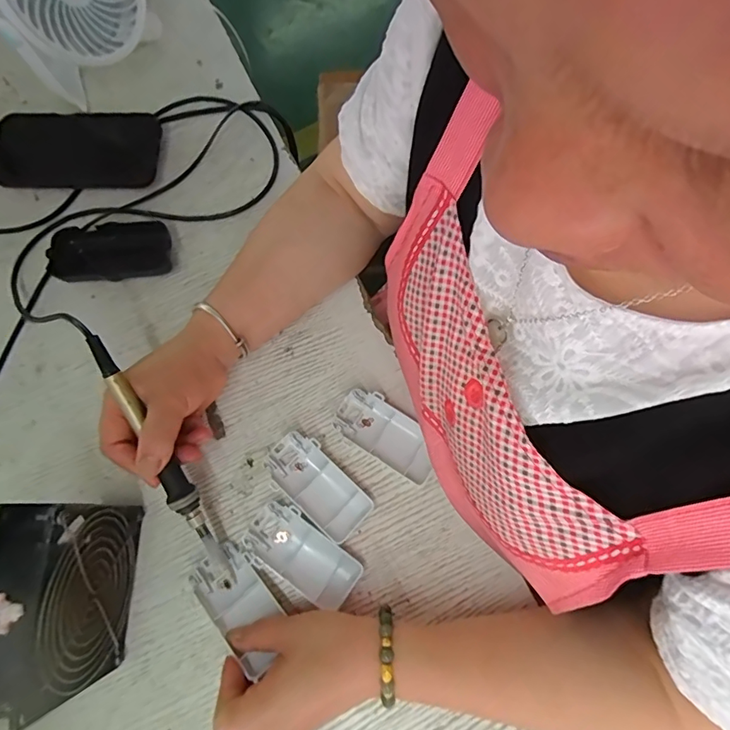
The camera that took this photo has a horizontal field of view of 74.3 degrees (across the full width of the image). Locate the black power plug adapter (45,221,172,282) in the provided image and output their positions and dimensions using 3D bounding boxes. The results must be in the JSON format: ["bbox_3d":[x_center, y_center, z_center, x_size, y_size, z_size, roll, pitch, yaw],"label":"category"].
[{"bbox_3d":[-0.235,-0.105,0.454,0.104,0.027,0.055,-6,74,-2],"label":"black power plug adapter"}]

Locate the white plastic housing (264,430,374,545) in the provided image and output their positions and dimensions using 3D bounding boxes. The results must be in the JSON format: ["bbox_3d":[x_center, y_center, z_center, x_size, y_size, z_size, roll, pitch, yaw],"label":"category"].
[{"bbox_3d":[-0.041,0.100,0.404,0.047,0.015,0.094,-42,78,-11],"label":"white plastic housing"}]

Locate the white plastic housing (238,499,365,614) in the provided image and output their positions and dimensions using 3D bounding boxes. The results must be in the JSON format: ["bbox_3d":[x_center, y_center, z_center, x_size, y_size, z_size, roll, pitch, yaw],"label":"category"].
[{"bbox_3d":[-0.050,0.152,0.388,0.094,0.014,0.049,30,76,8],"label":"white plastic housing"}]

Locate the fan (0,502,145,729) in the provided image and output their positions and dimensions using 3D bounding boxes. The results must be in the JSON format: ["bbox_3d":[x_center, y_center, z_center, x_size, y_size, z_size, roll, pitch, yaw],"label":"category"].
[{"bbox_3d":[-0.205,0.157,0.329,0.043,0.124,0.118,2,74,0],"label":"fan"}]

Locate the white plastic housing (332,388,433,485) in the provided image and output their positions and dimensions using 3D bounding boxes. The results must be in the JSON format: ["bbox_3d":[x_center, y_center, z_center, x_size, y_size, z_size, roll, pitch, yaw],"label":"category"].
[{"bbox_3d":[0.018,0.059,0.418,0.092,0.014,0.048,29,76,7],"label":"white plastic housing"}]

